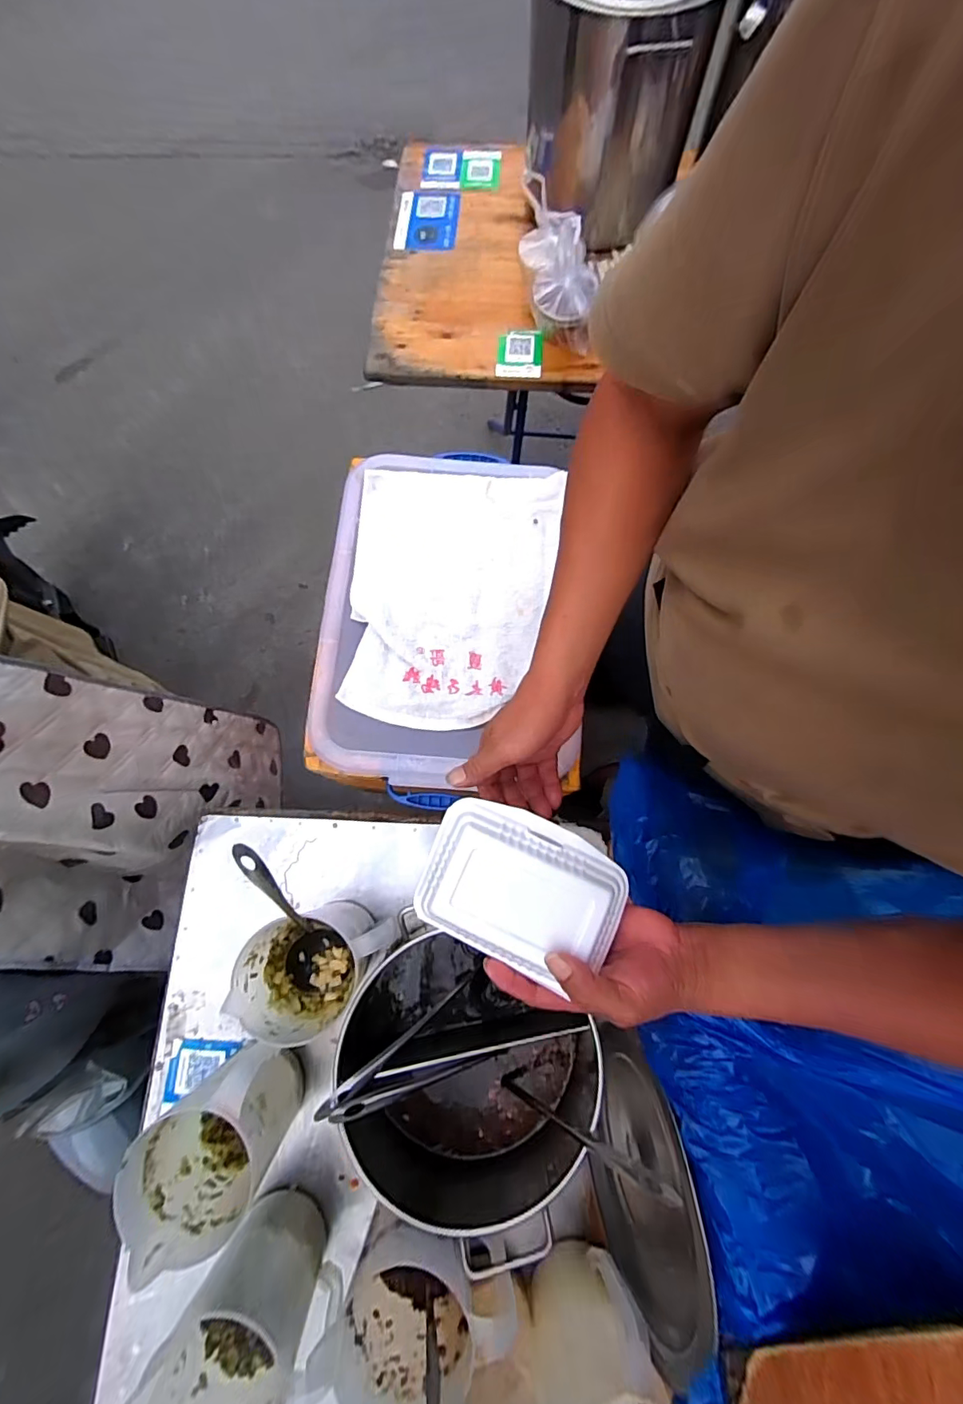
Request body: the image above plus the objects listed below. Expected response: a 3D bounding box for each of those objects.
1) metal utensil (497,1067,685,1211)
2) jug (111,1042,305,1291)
[{"bbox_3d":[0.113,0.494,0.578,0.034,0.251,0.029,18,73,-33],"label":"metal utensil"},{"bbox_3d":[-0.289,0.499,0.589,0.173,0.178,0.128,-34,77,-7],"label":"jug"}]

